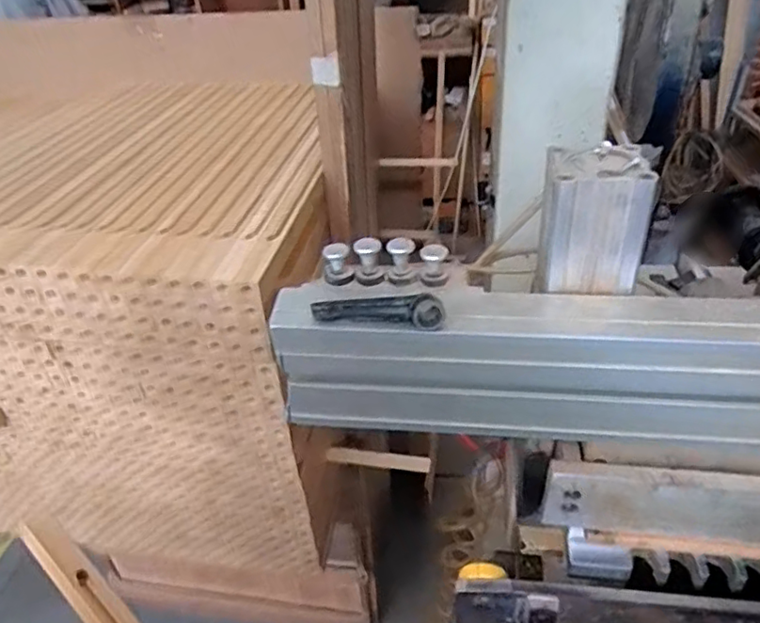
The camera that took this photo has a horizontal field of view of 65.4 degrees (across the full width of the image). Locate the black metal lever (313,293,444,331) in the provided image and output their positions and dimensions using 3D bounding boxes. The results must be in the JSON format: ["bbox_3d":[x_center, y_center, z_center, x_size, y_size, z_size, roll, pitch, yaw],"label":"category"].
[{"bbox_3d":[-0.002,-0.003,0.406,0.092,0.023,0.014,5,38,13],"label":"black metal lever"}]

